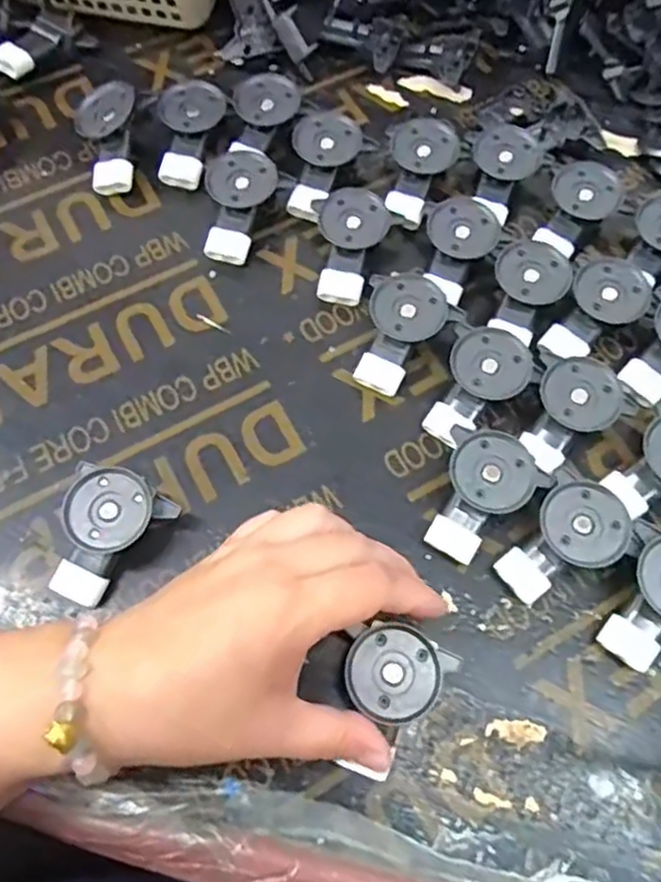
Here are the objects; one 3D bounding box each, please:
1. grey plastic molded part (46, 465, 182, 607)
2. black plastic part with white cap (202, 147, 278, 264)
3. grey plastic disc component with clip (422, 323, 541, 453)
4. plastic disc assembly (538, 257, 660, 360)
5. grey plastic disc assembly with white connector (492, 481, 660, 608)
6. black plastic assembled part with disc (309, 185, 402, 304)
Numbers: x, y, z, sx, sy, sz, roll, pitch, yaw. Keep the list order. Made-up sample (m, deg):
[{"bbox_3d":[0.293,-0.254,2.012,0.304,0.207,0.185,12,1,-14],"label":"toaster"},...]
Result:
[{"bbox_3d":[-0.118,0.047,0.344,0.051,0.027,0.065,30,70,11],"label":"grey plastic molded part"},{"bbox_3d":[-0.060,-0.150,0.427,0.041,0.016,0.074,12,92,5],"label":"black plastic part with white cap"},{"bbox_3d":[0.084,-0.028,0.378,0.048,0.029,0.065,22,69,9],"label":"grey plastic disc component with clip"},{"bbox_3d":[0.157,-0.076,0.398,0.043,0.022,0.067,42,73,15],"label":"plastic disc assembly"},{"bbox_3d":[0.122,0.055,0.344,0.048,0.030,0.065,43,73,16],"label":"grey plastic disc assembly with white connector"},{"bbox_3d":[0.008,-0.121,0.417,0.045,0.033,0.063,26,69,10],"label":"black plastic assembled part with disc"}]

